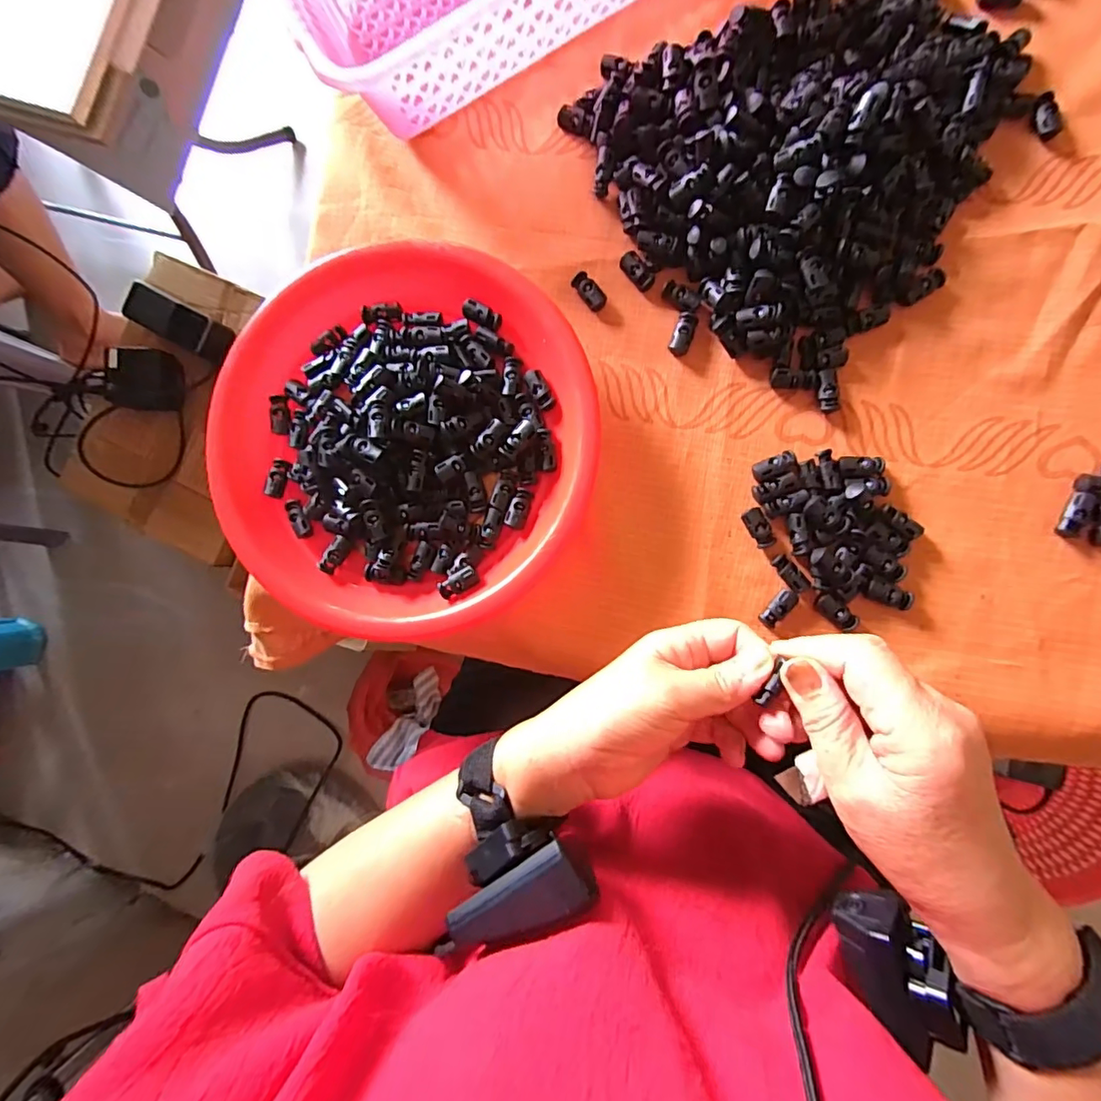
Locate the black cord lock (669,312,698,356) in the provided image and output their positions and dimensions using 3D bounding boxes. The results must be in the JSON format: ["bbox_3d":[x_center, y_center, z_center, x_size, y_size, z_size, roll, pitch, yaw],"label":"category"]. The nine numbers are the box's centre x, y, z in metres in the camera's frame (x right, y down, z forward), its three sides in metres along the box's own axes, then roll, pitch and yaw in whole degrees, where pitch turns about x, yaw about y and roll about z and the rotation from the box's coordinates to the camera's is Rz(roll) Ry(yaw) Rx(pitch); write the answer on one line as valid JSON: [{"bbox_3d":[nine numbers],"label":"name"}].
[{"bbox_3d":[0.091,-0.149,0.357,0.014,0.009,0.030,19,90,7],"label":"black cord lock"}]

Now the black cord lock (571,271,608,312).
[{"bbox_3d":[0.027,-0.184,0.368,0.015,0.010,0.029,-40,84,3],"label":"black cord lock"}]

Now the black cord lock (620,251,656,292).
[{"bbox_3d":[0.060,-0.196,0.365,0.014,0.009,0.028,-40,84,3],"label":"black cord lock"}]

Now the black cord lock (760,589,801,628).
[{"bbox_3d":[0.148,0.038,0.339,0.014,0.009,0.027,41,92,6],"label":"black cord lock"}]

